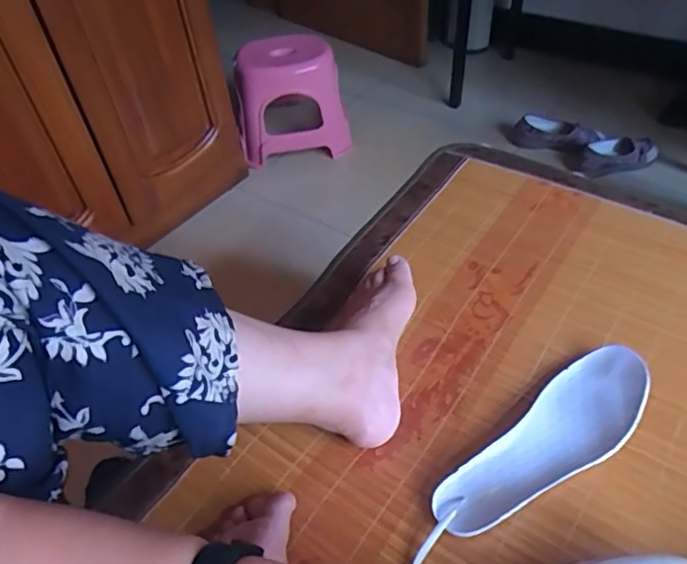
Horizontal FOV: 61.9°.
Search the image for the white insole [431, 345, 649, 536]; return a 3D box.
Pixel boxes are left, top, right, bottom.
[{"bbox_3d":[0.195,0.149,0.532,0.251,0.019,0.079,-33,54,-23],"label":"white insole"}]

